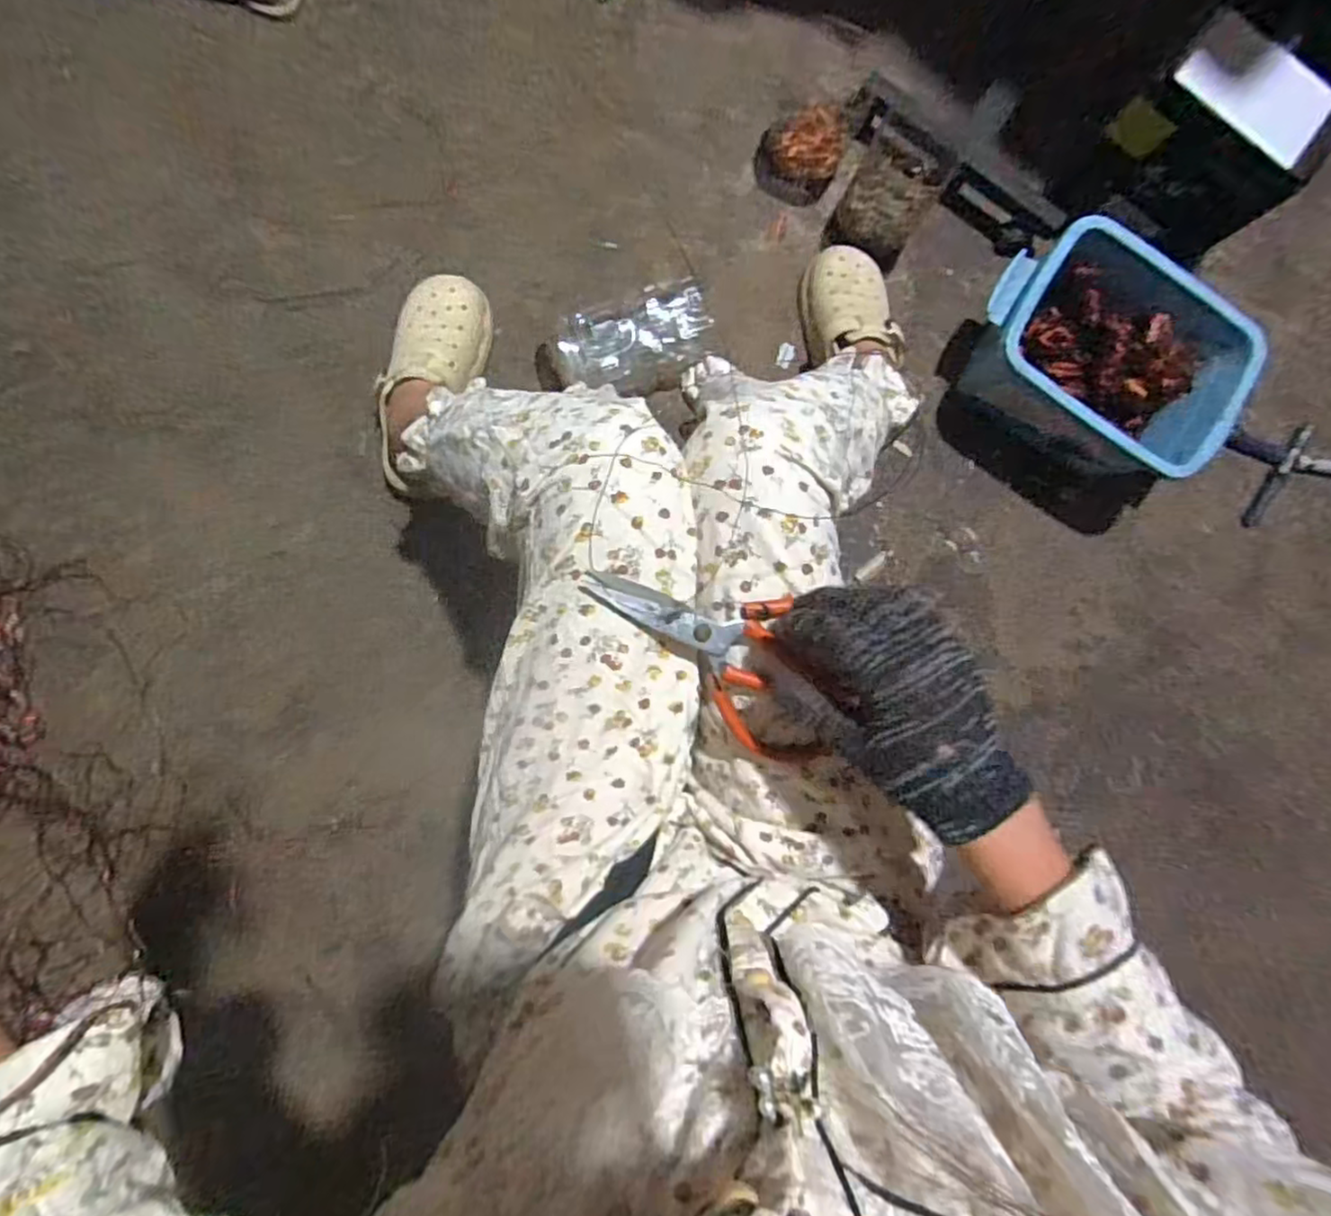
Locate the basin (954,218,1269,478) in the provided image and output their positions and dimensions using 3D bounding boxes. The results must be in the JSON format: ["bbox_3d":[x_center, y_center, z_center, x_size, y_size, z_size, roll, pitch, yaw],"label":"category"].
[{"bbox_3d":[0.503,-0.282,0.803,0.300,0.196,0.190,43,89,-4],"label":"basin"}]

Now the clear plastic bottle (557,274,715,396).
[{"bbox_3d":[-0.036,-0.314,0.824,0.190,0.083,0.090,-19,93,-3],"label":"clear plastic bottle"}]

